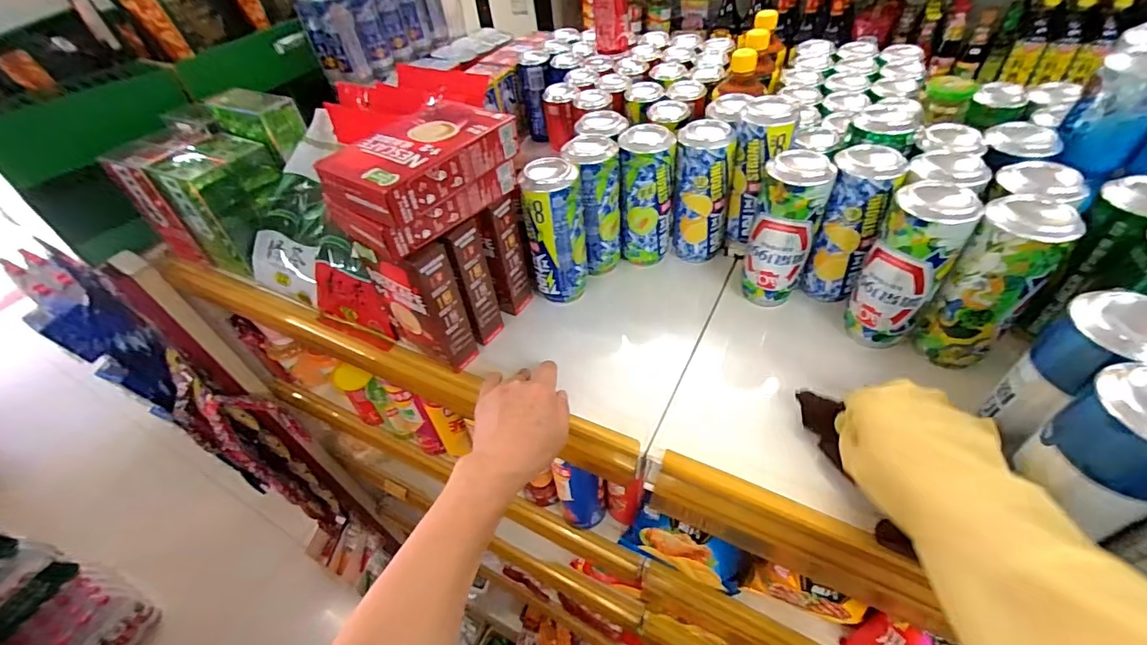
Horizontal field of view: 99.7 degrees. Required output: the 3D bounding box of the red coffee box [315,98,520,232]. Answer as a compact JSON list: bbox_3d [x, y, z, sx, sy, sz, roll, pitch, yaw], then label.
[{"bbox_3d":[-0.139,-0.151,0.439,0.099,0.039,0.148,24,54,27],"label":"red coffee box"}]

